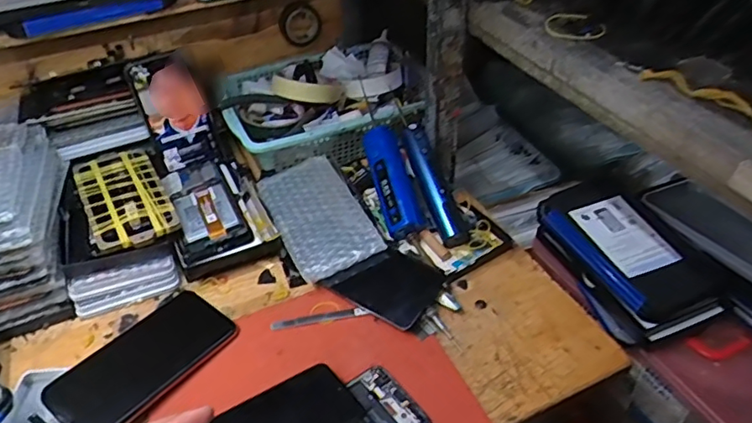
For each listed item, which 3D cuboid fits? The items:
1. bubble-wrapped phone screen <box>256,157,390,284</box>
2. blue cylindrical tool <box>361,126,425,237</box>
[{"bbox_3d":[-0.067,0.001,0.640,0.091,0.018,0.180,-19,44,-17],"label":"bubble-wrapped phone screen"},{"bbox_3d":[0.020,-0.037,0.652,0.044,0.031,0.133,-13,69,-11],"label":"blue cylindrical tool"}]

